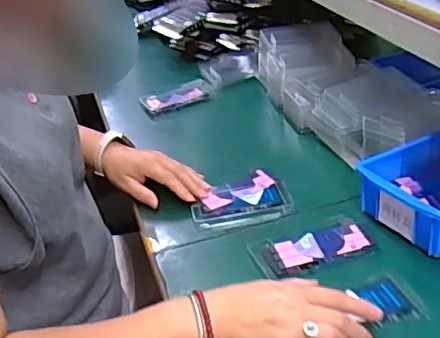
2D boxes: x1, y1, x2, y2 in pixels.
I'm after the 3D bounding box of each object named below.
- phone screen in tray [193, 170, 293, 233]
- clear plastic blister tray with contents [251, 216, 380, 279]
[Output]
[{"bbox_3d":[0.026,0.038,0.752,0.125,0.008,0.096,-10,31,-7],"label":"phone screen in tray"},{"bbox_3d":[0.107,0.087,0.659,0.135,0.007,0.072,-16,32,-15],"label":"clear plastic blister tray with contents"}]

